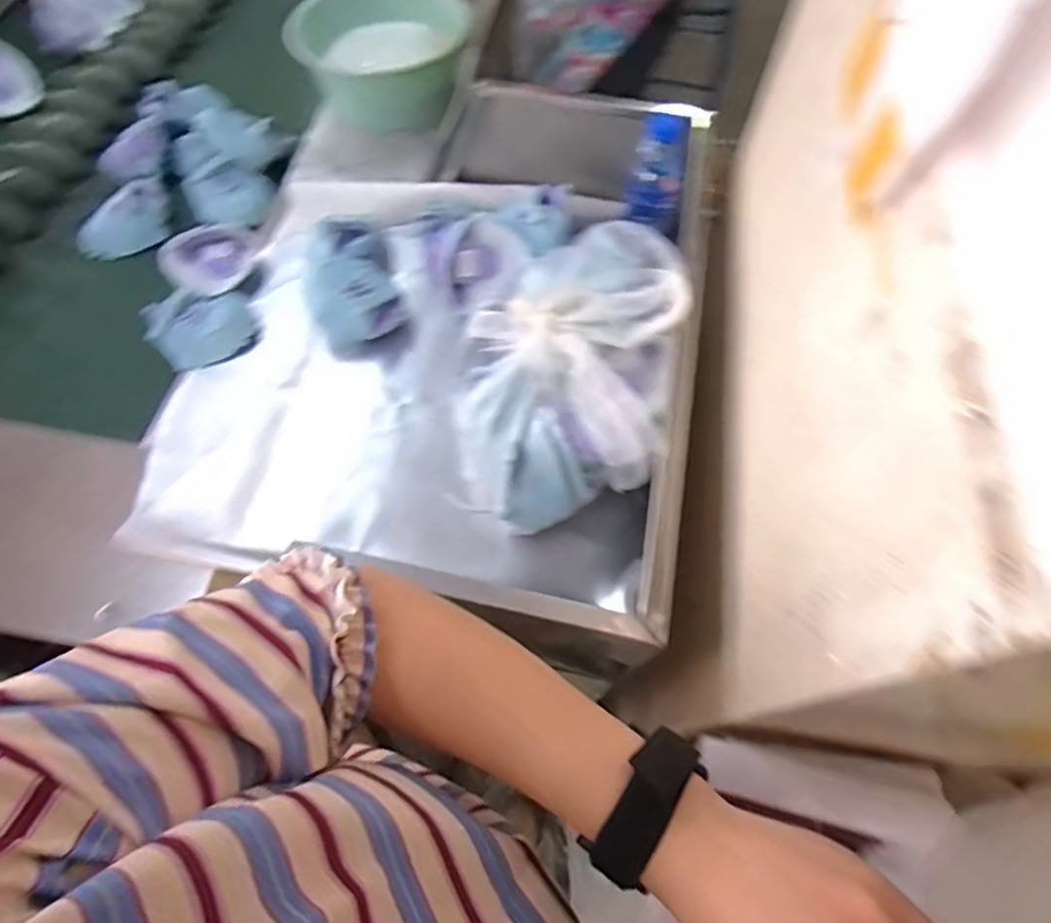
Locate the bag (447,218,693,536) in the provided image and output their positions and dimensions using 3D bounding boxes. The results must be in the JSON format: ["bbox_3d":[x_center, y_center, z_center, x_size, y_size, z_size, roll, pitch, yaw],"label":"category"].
[{"bbox_3d":[0.043,-0.098,0.697,0.219,0.182,0.332,9,63,5],"label":"bag"}]

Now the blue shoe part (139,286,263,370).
[{"bbox_3d":[-0.462,-0.195,0.847,0.142,0.040,0.113,-18,64,-9],"label":"blue shoe part"}]

